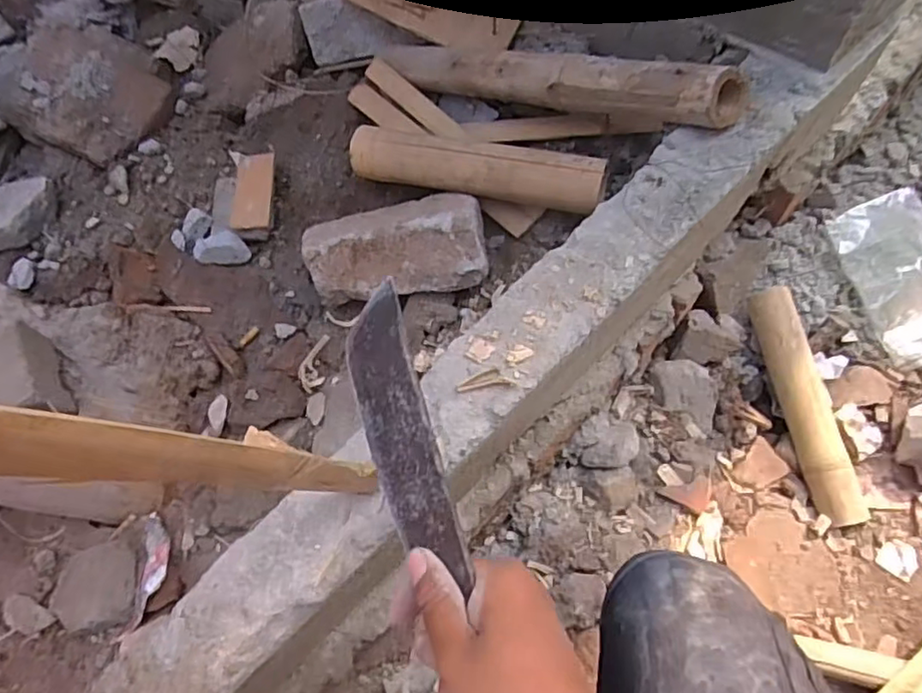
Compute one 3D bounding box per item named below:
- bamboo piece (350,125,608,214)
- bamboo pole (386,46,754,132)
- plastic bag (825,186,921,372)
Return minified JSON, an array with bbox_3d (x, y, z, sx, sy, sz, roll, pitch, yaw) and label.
[{"bbox_3d":[0.011,-0.187,0.657,0.279,0.048,0.061,14,68,18],"label":"bamboo piece"},{"bbox_3d":[0.072,-0.274,0.646,0.419,0.057,0.051,23,67,34],"label":"bamboo pole"},{"bbox_3d":[0.571,-0.090,0.801,0.140,0.013,0.213,-20,80,-6],"label":"plastic bag"}]

